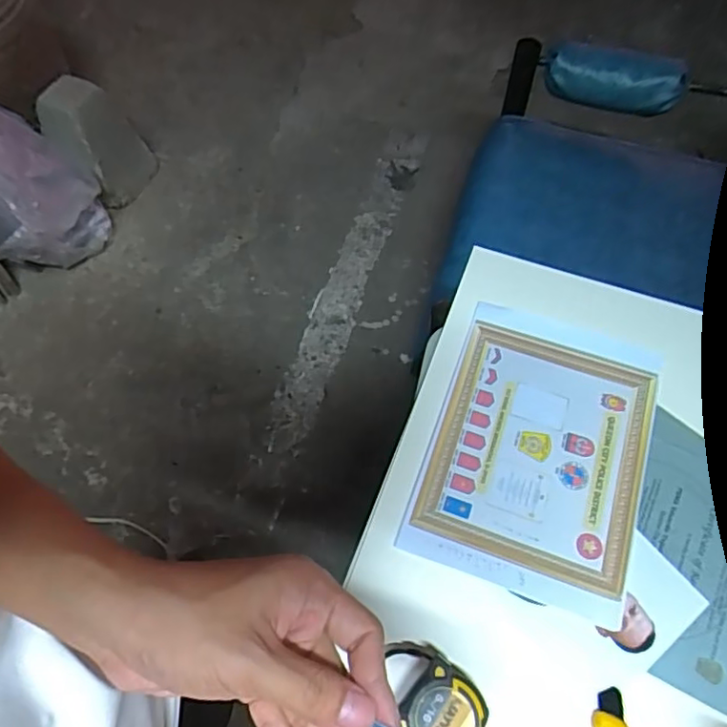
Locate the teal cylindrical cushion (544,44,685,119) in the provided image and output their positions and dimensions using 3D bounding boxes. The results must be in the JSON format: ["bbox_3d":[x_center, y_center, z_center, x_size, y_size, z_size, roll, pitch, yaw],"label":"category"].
[{"bbox_3d":[0.488,-0.554,1.178,0.257,0.097,0.090,21,64,10],"label":"teal cylindrical cushion"}]

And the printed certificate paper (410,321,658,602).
[{"bbox_3d":[0.183,0.085,0.621,0.202,0.005,0.244,19,64,9],"label":"printed certificate paper"}]

